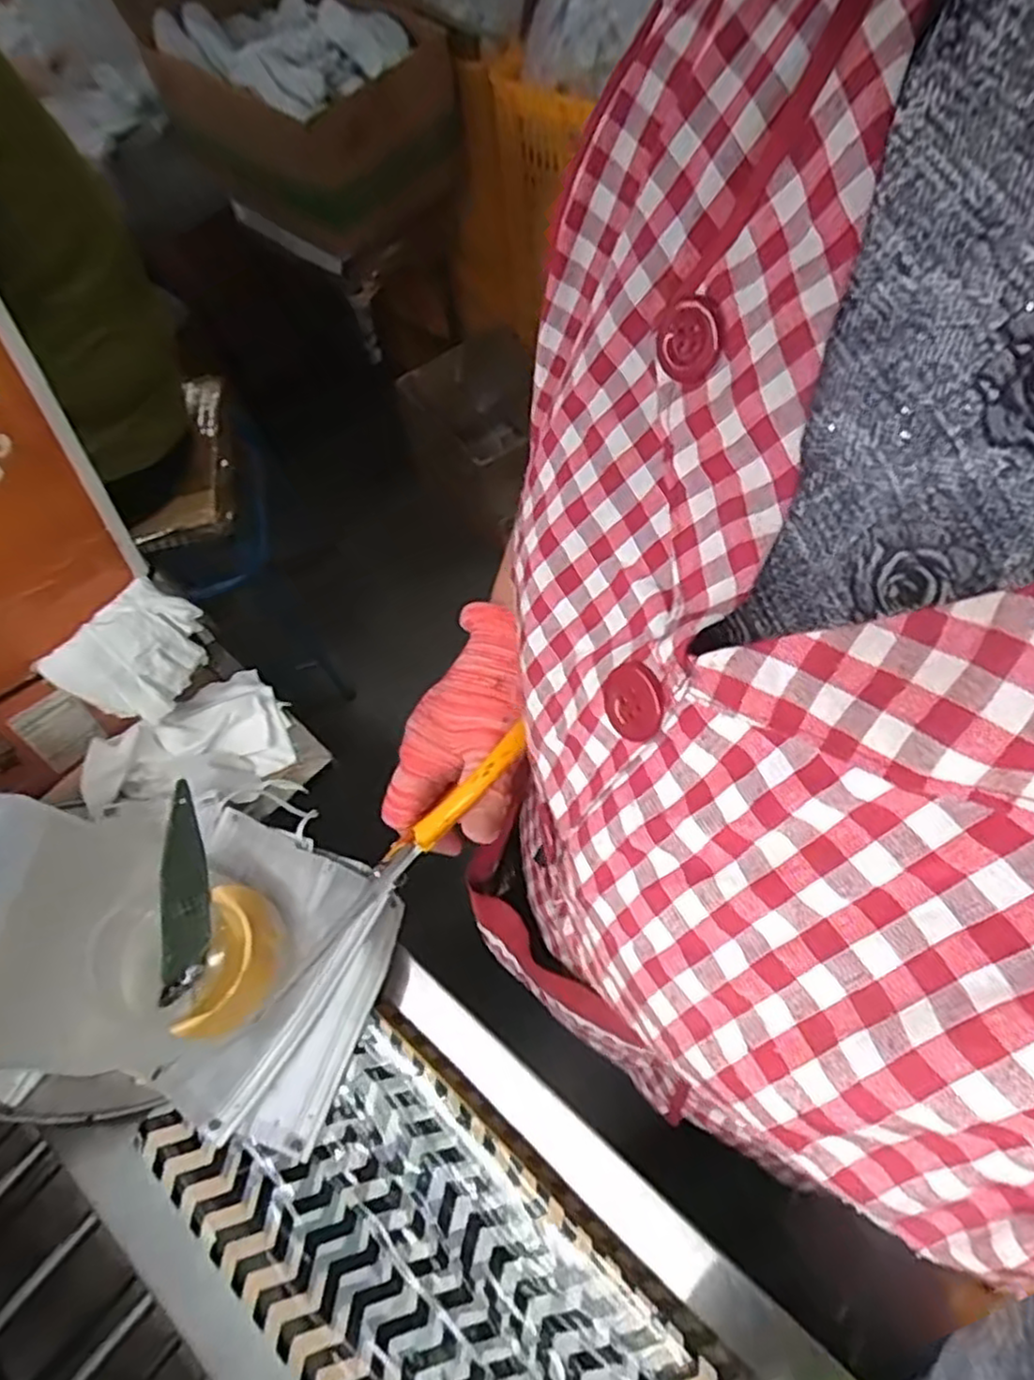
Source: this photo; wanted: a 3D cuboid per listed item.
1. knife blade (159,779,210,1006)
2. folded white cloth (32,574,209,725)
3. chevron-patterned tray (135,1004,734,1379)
[{"bbox_3d":[-0.196,0.119,0.430,0.007,0.027,0.130,11,99,41],"label":"knife blade"},{"bbox_3d":[-0.273,-0.027,0.523,0.018,0.082,0.095,13,65,52],"label":"folded white cloth"},{"bbox_3d":[-0.055,0.322,0.402,0.318,0.035,0.154,38,74,17],"label":"chevron-patterned tray"}]

